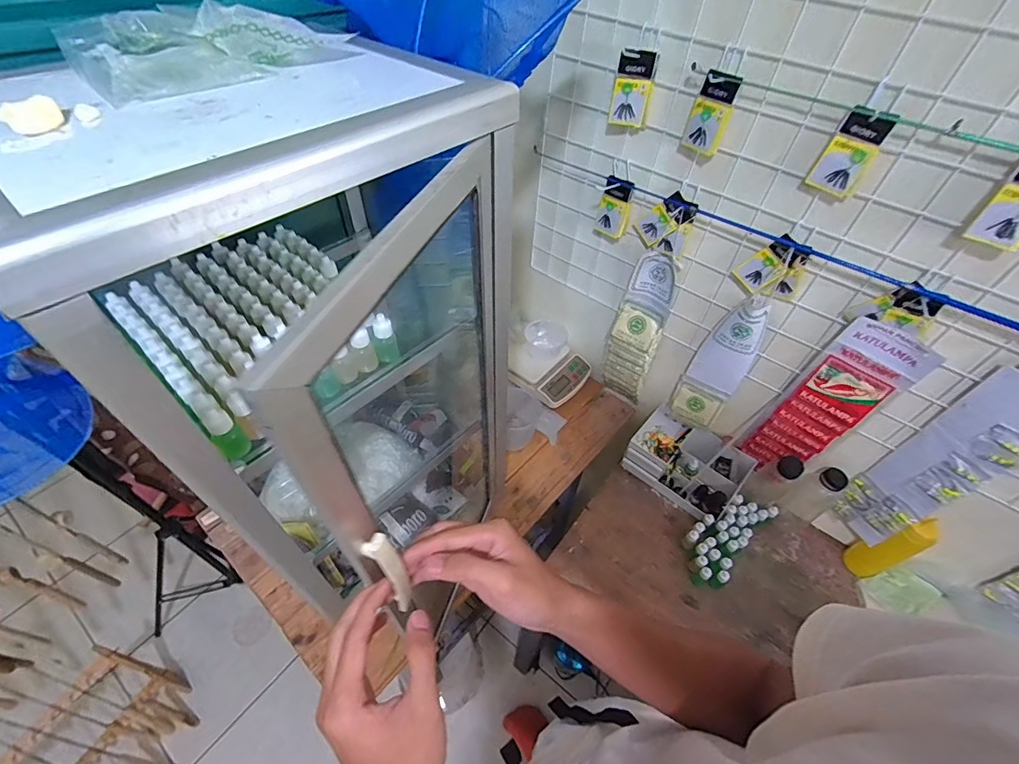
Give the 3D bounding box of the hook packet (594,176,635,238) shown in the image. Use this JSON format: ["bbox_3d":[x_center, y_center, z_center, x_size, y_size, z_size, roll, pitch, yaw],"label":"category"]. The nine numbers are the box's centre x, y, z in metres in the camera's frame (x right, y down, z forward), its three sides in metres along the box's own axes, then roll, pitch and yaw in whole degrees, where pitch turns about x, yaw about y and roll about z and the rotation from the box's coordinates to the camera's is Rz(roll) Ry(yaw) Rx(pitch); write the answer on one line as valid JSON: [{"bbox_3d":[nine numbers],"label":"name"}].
[{"bbox_3d":[0.184,-0.304,0.798,0.015,0.099,0.054,-32,59,-28],"label":"hook packet"}]

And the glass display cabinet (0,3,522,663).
[{"bbox_3d":[-0.209,-0.007,0.569,0.312,0.645,0.366,37,56,24],"label":"glass display cabinet"}]

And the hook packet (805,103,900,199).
[{"bbox_3d":[0.418,-0.280,0.558,0.054,0.105,0.017,41,70,19],"label":"hook packet"}]

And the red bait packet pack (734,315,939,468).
[{"bbox_3d":[0.528,0.045,0.777,0.128,0.364,0.023,37,56,24],"label":"red bait packet pack"}]

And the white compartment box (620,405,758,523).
[{"bbox_3d":[0.386,0.172,0.992,0.229,0.096,0.156,37,56,24],"label":"white compartment box"}]

